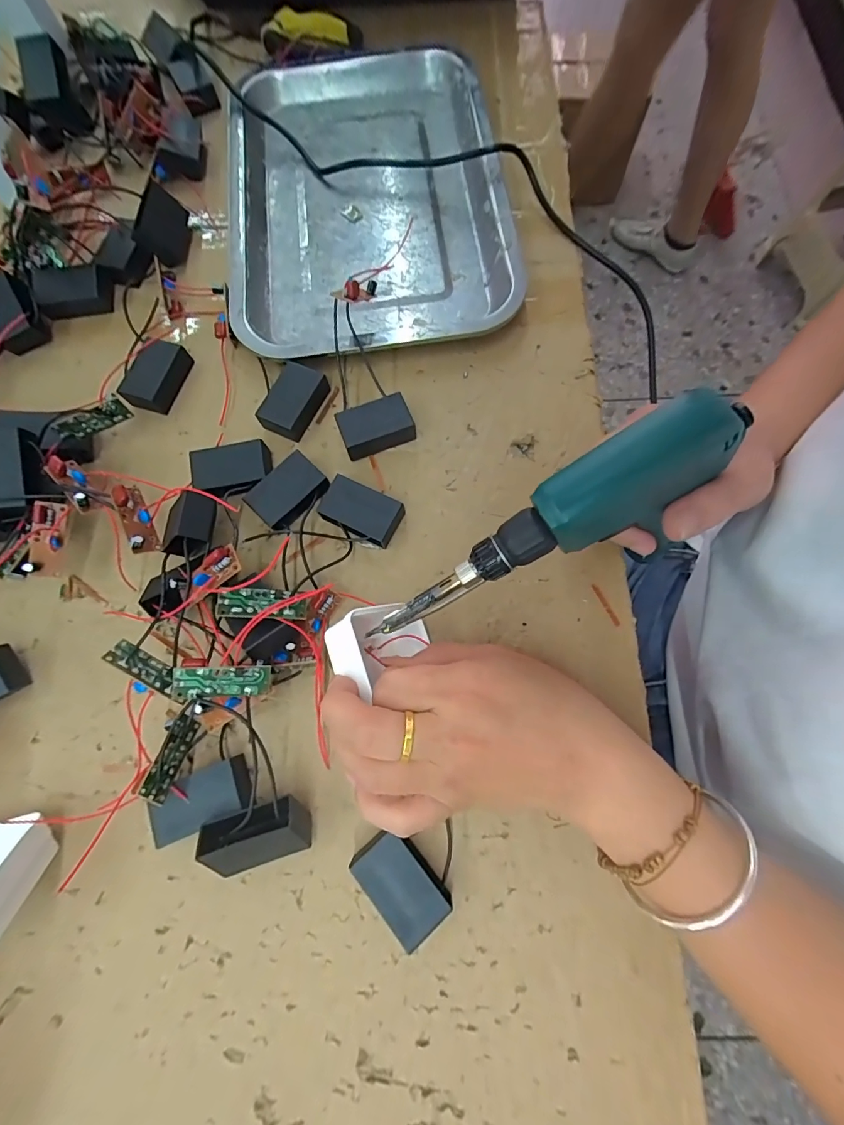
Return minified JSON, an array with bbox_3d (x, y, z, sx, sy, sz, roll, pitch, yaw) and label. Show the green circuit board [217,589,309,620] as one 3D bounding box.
[{"bbox_3d":[-0.084,0.022,0.228,0.044,0.005,0.015,7,75,-17],"label":"green circuit board"}]

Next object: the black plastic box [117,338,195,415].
[{"bbox_3d":[-0.190,-0.133,0.303,0.030,0.020,0.048,20,77,7],"label":"black plastic box"}]

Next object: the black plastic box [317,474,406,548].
[{"bbox_3d":[-0.038,-0.032,0.273,0.050,0.016,0.030,27,78,8],"label":"black plastic box"}]

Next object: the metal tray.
[{"bbox_3d":[-0.046,-0.291,0.330,0.214,0.029,0.300,-11,75,-1],"label":"metal tray"}]

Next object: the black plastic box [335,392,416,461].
[{"bbox_3d":[-0.031,-0.092,0.287,0.046,0.017,0.031,-21,76,-4],"label":"black plastic box"}]

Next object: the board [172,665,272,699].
[{"bbox_3d":[-0.101,0.060,0.218,0.044,0.008,0.016,3,94,-22],"label":"board"}]

